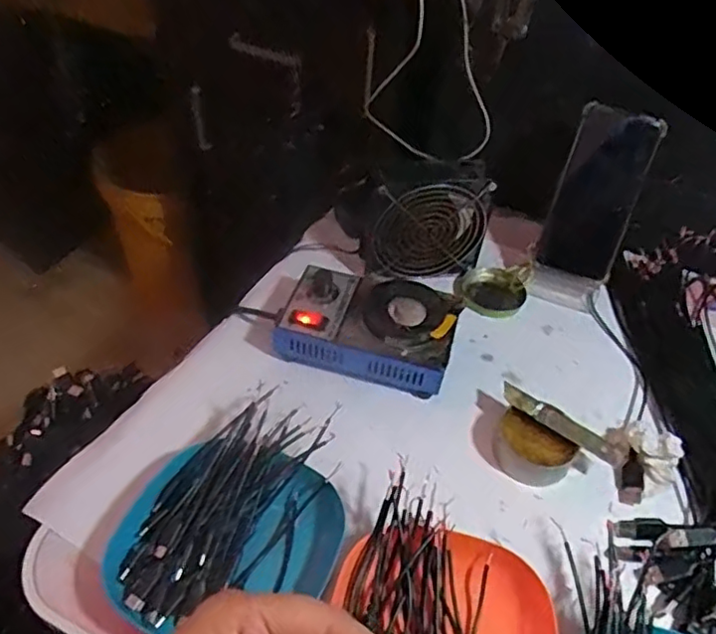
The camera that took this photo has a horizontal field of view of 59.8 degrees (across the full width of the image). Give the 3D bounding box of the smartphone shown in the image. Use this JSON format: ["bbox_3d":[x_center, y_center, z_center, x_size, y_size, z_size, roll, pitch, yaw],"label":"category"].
[{"bbox_3d":[0.238,-0.120,0.617,0.077,0.161,0.011,15,22,0],"label":"smartphone"}]

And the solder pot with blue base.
[{"bbox_3d":[0.009,0.006,0.554,0.151,0.053,0.096,13,47,8],"label":"solder pot with blue base"}]

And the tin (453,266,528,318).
[{"bbox_3d":[0.136,-0.026,0.633,0.064,0.014,0.065,2,47,-3],"label":"tin"}]

